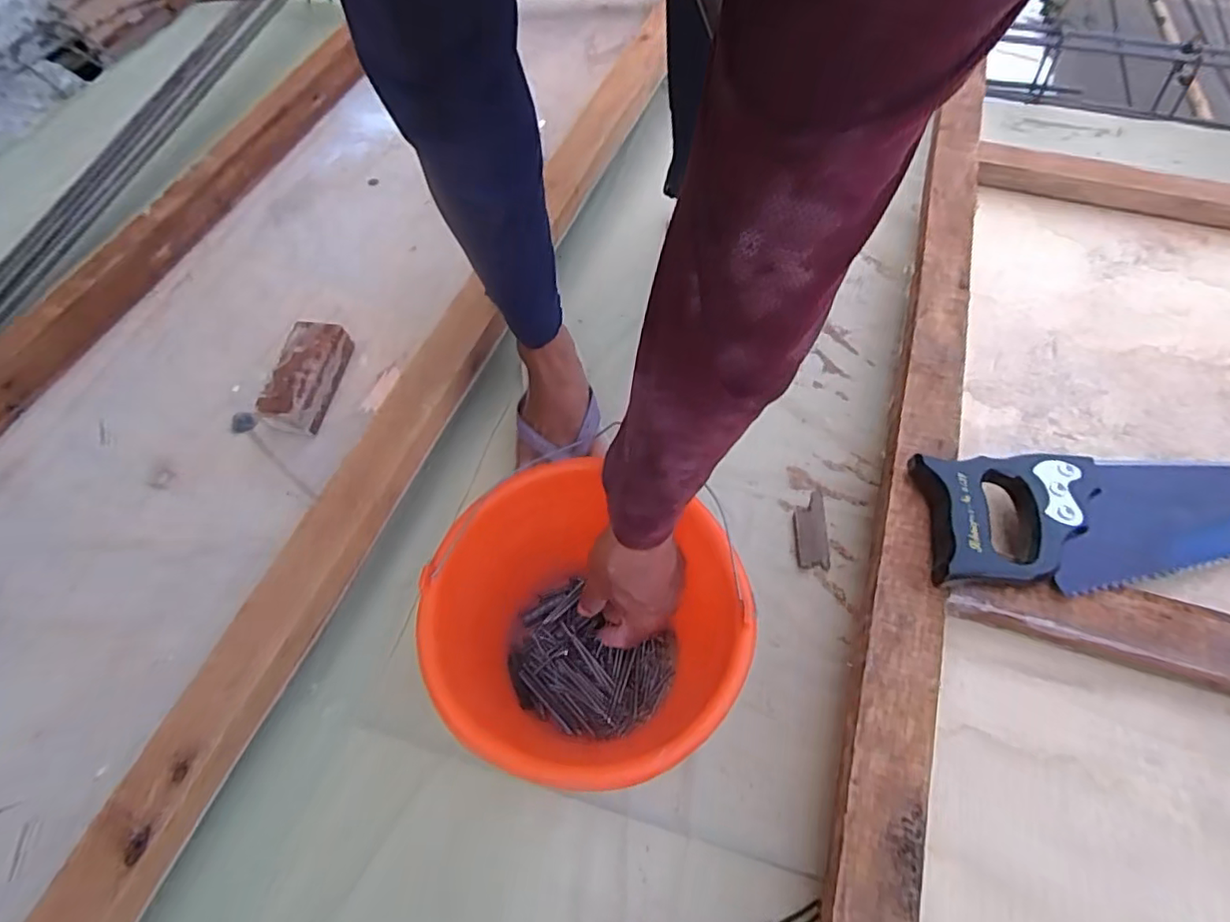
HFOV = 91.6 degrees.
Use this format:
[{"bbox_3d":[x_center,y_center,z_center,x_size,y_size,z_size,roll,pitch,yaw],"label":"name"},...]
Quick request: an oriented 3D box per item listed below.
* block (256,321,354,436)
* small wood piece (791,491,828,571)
[{"bbox_3d":[-0.344,-0.094,0.665,0.053,0.043,0.128,7,61,6],"label":"block"},{"bbox_3d":[0.206,0.073,0.634,0.033,0.004,0.084,3,59,2],"label":"small wood piece"}]

